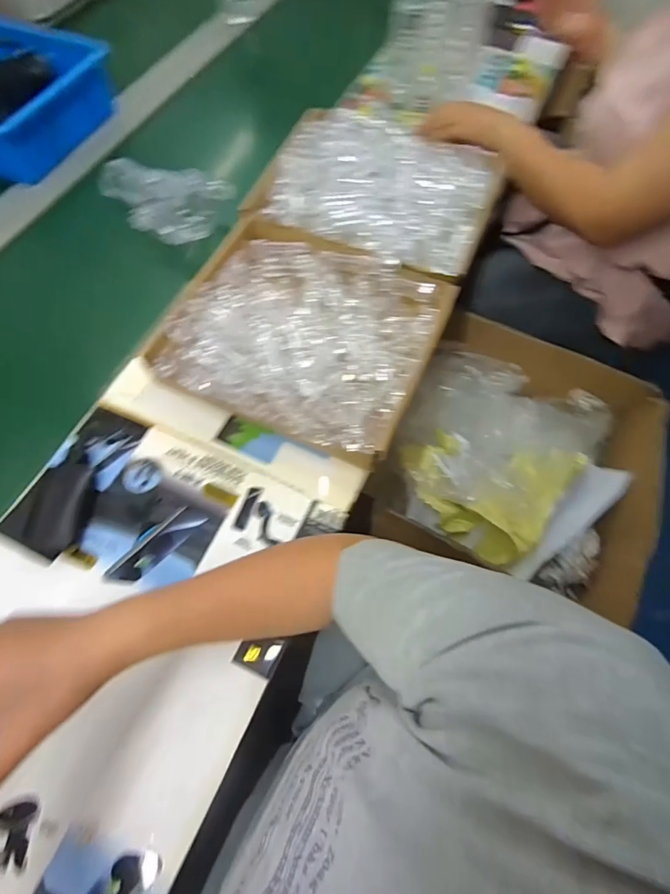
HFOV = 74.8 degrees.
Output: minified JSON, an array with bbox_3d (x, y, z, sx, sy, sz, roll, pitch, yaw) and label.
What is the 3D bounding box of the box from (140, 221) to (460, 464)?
[{"bbox_3d":[-0.035,-0.148,0.552,0.305,0.073,0.289,22,67,9],"label":"box"}]

